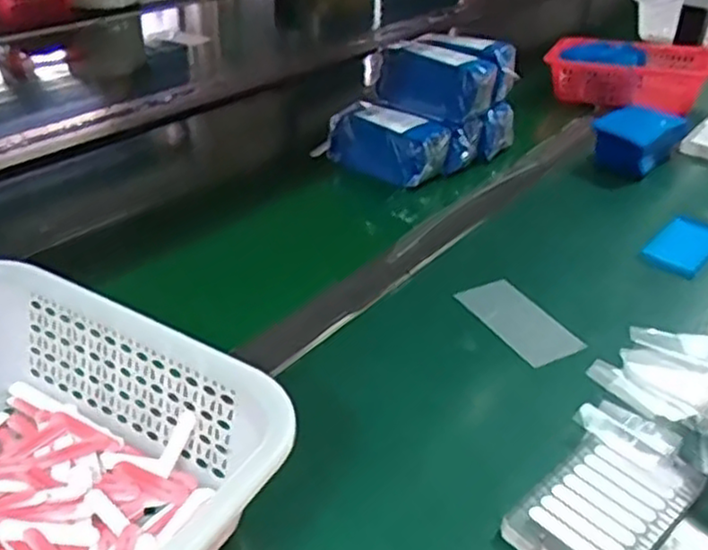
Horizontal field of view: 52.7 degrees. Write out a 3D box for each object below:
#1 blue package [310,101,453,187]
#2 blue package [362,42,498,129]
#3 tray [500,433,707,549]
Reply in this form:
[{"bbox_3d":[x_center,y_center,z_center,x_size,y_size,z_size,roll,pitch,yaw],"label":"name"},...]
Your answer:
[{"bbox_3d":[0.031,-0.153,0.815,0.148,0.061,0.058,22,37,24],"label":"blue package"},{"bbox_3d":[0.085,-0.223,0.813,0.139,0.064,0.056,20,36,22],"label":"blue package"},{"bbox_3d":[0.150,0.134,0.424,0.126,0.007,0.069,-25,44,-37],"label":"tray"}]

